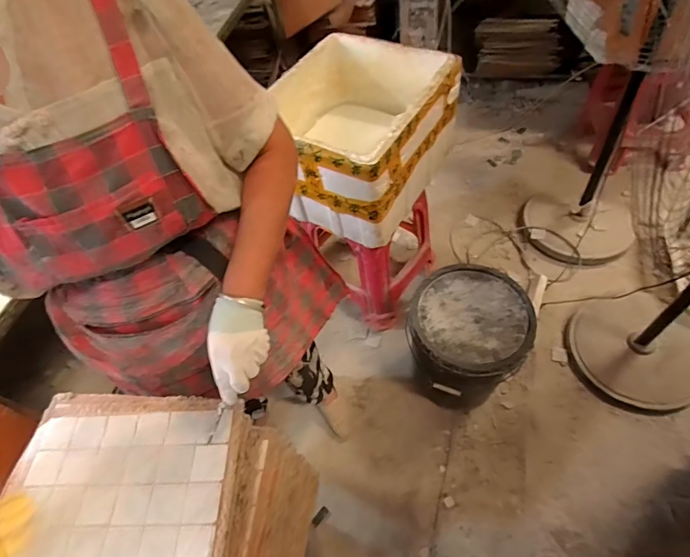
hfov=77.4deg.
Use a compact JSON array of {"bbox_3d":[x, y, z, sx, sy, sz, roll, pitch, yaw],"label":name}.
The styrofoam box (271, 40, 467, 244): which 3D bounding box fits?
[{"bbox_3d":[0.038,-0.385,1.159,0.397,0.270,0.473,22,61,18],"label":"styrofoam box"}]

